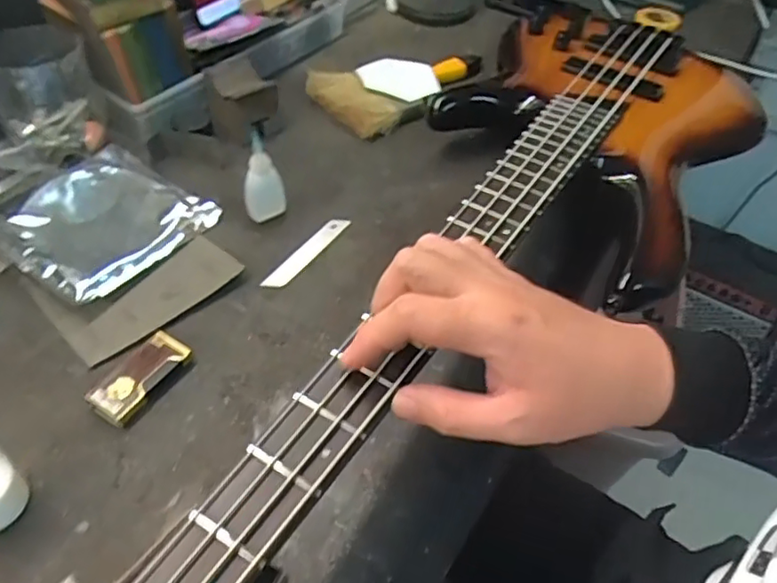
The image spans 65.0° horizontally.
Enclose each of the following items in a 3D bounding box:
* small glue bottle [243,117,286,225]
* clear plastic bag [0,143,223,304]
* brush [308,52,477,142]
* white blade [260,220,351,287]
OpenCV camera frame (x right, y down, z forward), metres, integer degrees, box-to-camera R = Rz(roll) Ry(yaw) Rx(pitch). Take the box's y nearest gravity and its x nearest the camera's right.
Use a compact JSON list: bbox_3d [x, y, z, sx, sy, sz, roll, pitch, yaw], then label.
[{"bbox_3d":[-0.112,-0.103,0.541,0.025,0.091,0.028,35,55,22],"label":"small glue bottle"},{"bbox_3d":[-0.272,-0.073,0.541,0.189,0.020,0.152,28,52,18],"label":"clear plastic bag"},{"bbox_3d":[0.027,-0.250,0.717,0.226,0.025,0.118,-33,60,-29],"label":"brush"},{"bbox_3d":[-0.070,-0.035,0.540,0.020,0.004,0.105,23,49,22],"label":"white blade"}]

